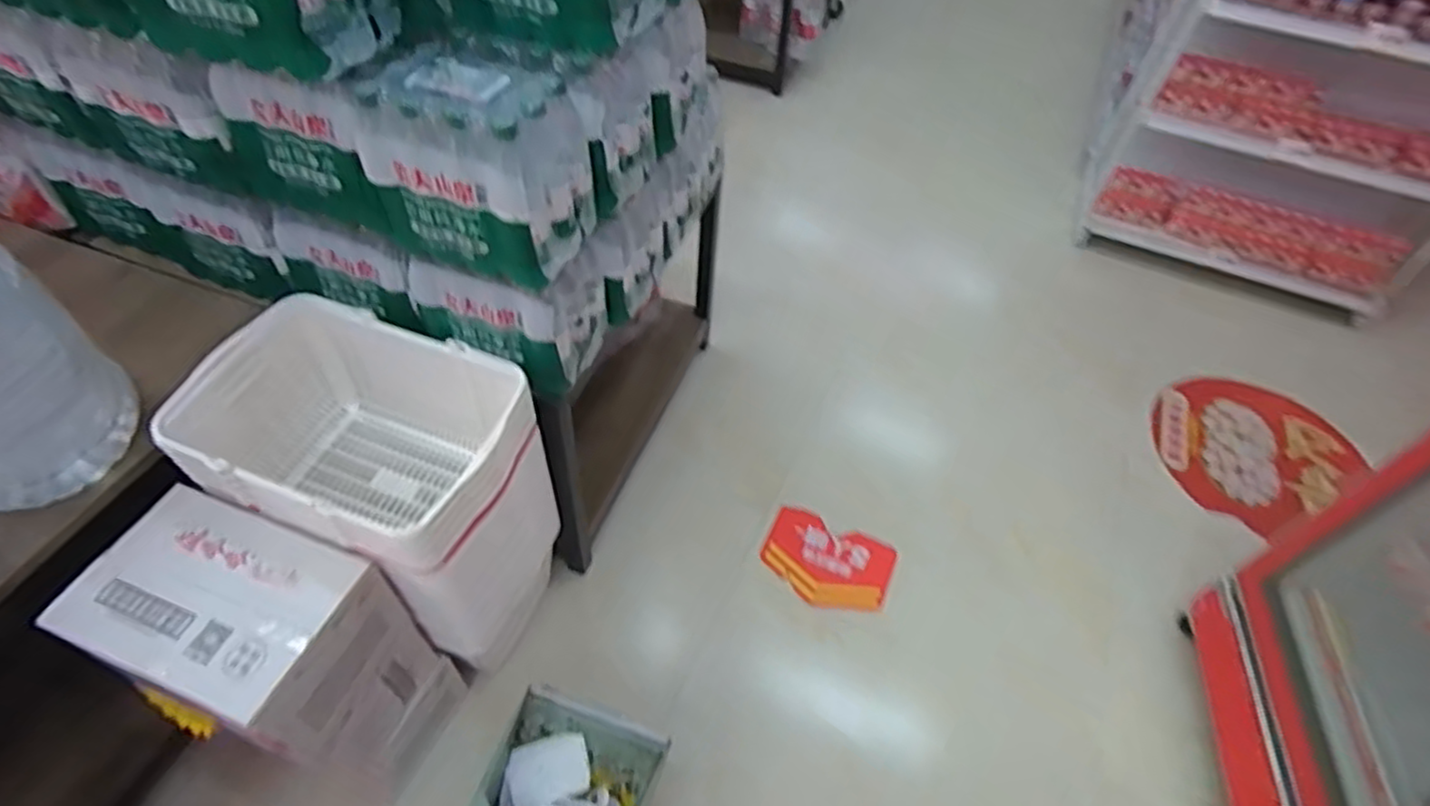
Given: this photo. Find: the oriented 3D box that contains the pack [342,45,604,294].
[{"bbox_3d":[-0.313,-0.323,0.937,0.282,0.227,0.212,13,52,6],"label":"pack"}]

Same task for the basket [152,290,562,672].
[{"bbox_3d":[-0.527,0.175,1.217,0.443,0.605,0.343,22,53,13],"label":"basket"}]

